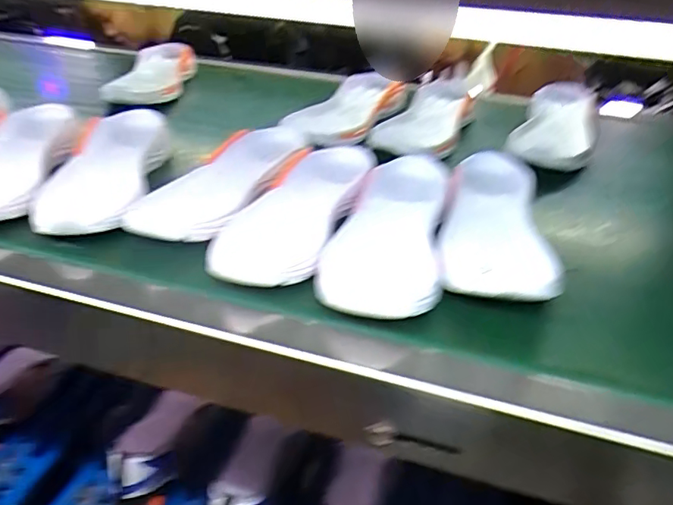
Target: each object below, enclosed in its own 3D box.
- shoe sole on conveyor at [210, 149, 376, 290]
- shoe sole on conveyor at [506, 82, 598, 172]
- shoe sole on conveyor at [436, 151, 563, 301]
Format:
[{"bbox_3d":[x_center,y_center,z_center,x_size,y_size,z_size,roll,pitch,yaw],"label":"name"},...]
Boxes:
[{"bbox_3d":[-0.036,-0.039,0.533,0.101,0.044,0.247,15,36,16],"label":"shoe sole on conveyor"},{"bbox_3d":[0.303,-0.173,0.738,0.104,0.047,0.260,19,37,20],"label":"shoe sole on conveyor"},{"bbox_3d":[0.159,-0.028,0.514,0.106,0.033,0.241,13,36,12],"label":"shoe sole on conveyor"}]

